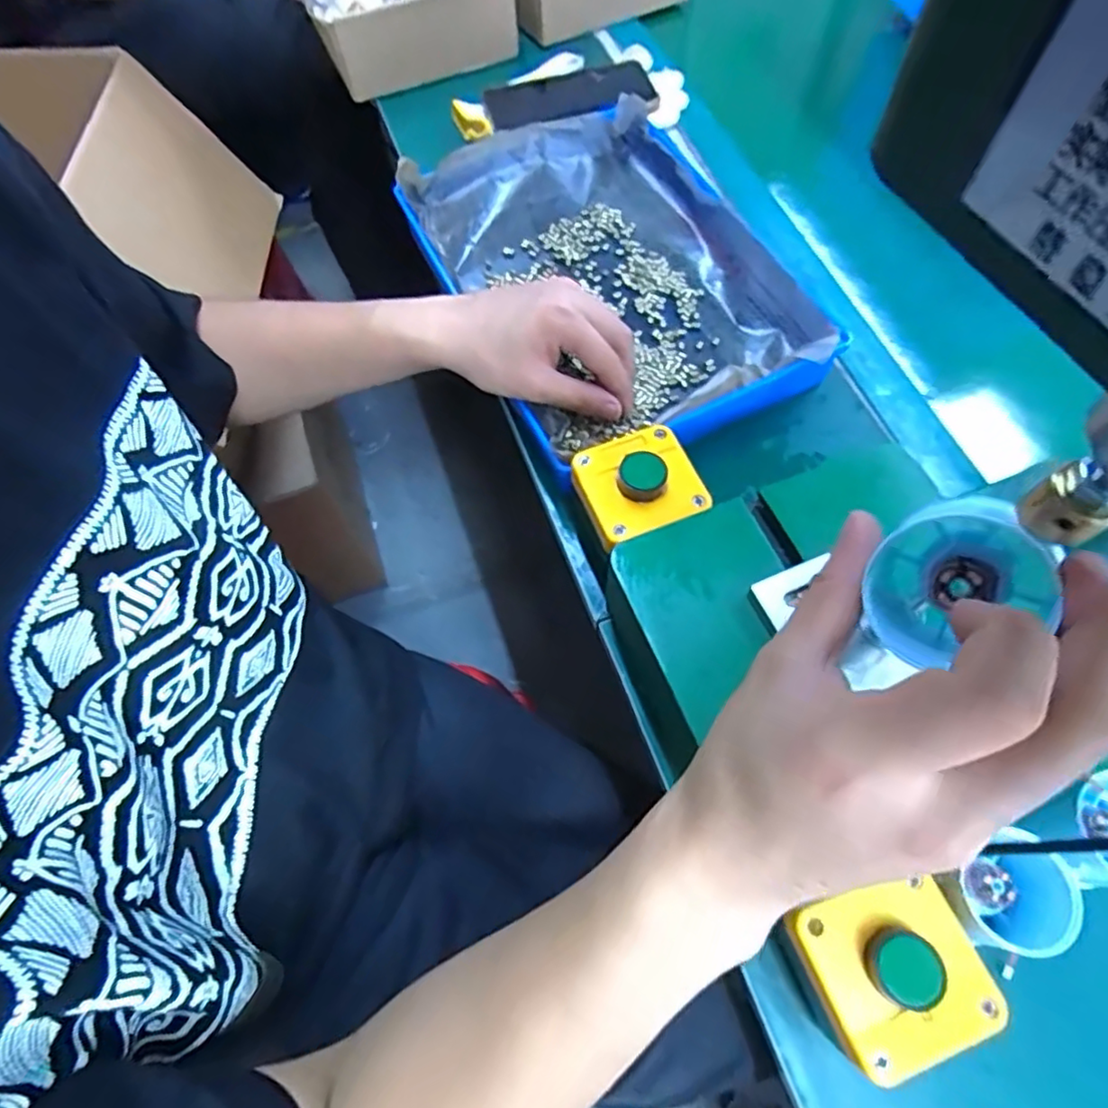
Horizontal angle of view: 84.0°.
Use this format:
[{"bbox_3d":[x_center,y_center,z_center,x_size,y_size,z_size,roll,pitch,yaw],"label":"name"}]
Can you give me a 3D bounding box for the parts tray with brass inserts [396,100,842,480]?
[{"bbox_3d":[0.036,-0.227,0.484,0.232,0.050,0.343,-24,67,-9],"label":"parts tray with brass inserts"}]

